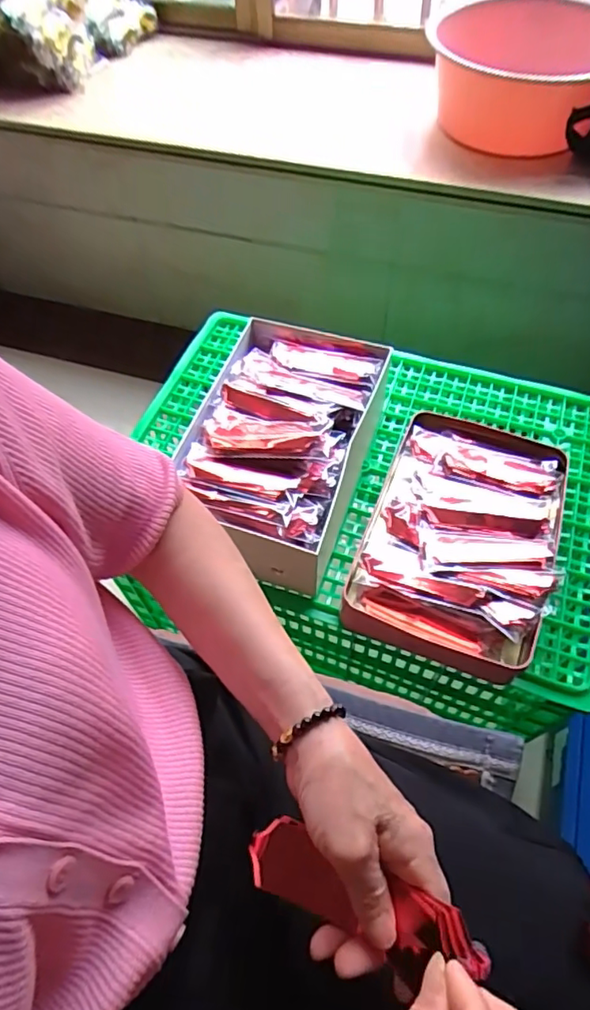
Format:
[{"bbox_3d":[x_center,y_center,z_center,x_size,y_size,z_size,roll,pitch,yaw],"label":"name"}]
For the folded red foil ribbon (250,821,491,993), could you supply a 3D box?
[{"bbox_3d":[0.035,0.213,0.299,0.131,0.024,0.044,4,56,30],"label":"folded red foil ribbon"}]

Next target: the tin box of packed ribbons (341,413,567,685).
[{"bbox_3d":[0.198,0.033,0.663,0.203,0.074,0.305,19,61,13],"label":"tin box of packed ribbons"}]

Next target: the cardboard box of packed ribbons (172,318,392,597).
[{"bbox_3d":[-0.020,-0.078,0.706,0.202,0.109,0.323,16,60,12],"label":"cardboard box of packed ribbons"}]

